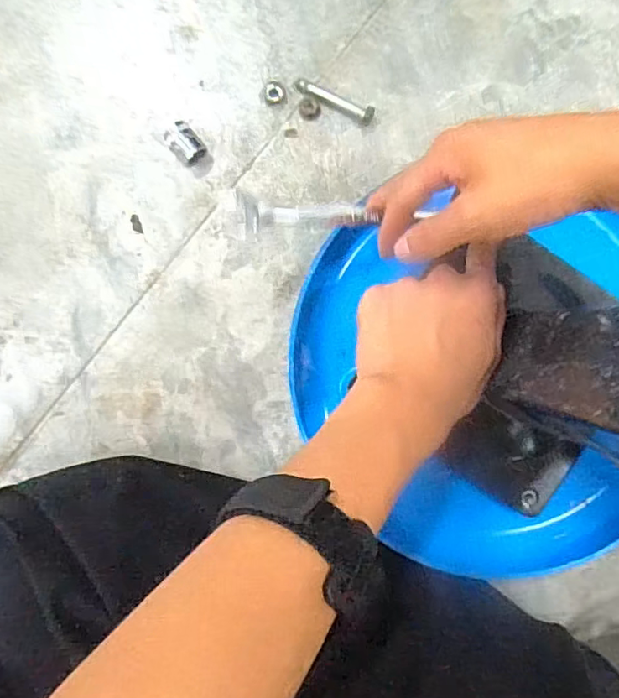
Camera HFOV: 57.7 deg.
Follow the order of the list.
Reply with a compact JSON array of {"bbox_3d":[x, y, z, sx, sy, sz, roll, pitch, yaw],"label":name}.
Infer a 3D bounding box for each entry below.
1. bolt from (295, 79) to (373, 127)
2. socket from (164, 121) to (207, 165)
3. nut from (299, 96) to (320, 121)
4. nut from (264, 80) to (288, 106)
[{"bbox_3d":[0.018,-0.177,0.400,0.060,0.010,0.012,27,90,-1],"label":"bolt"},{"bbox_3d":[-0.087,-0.146,0.399,0.027,0.014,0.021,44,90,-1],"label":"socket"},{"bbox_3d":[0.000,-0.174,0.406,0.015,0.004,0.016,-10,91,-1],"label":"nut"},{"bbox_3d":[-0.025,-0.184,0.404,0.016,0.008,0.017,0,91,-1],"label":"nut"}]

